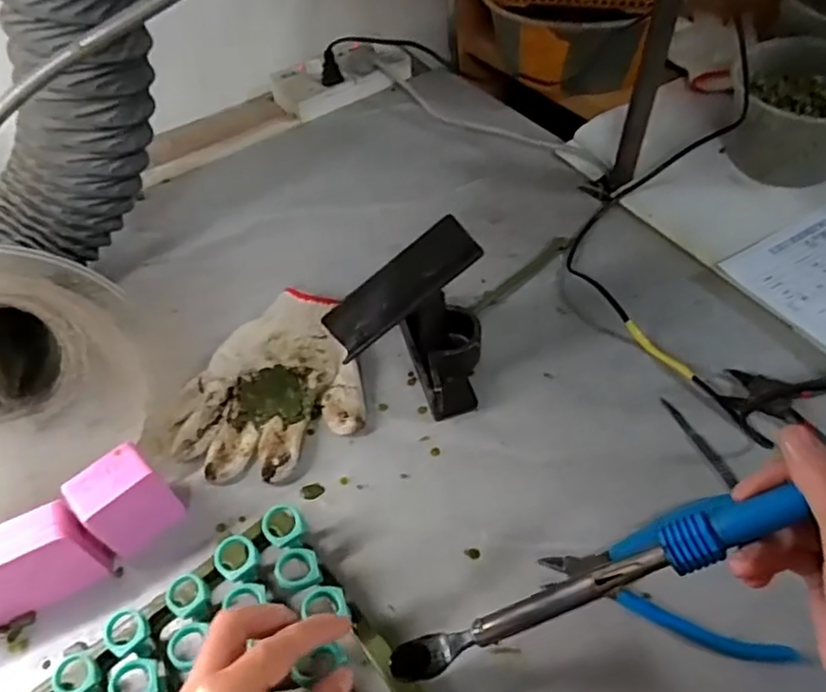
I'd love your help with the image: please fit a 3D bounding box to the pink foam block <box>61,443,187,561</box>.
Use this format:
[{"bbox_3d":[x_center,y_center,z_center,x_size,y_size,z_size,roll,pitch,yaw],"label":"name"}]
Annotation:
[{"bbox_3d":[-0.204,0.110,0.463,0.052,0.065,0.033,-37,56,-23],"label":"pink foam block"}]

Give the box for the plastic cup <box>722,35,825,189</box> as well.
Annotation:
[{"bbox_3d":[0.390,-0.234,0.655,0.134,0.089,0.131,-3,50,3],"label":"plastic cup"}]

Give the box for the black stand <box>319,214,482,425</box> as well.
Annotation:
[{"bbox_3d":[0.004,-0.011,0.513,0.119,0.114,0.093,-20,51,-11],"label":"black stand"}]

